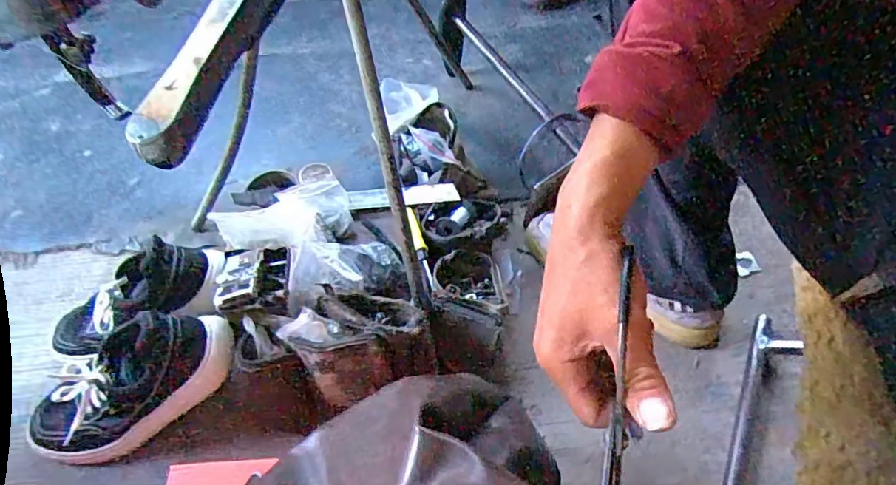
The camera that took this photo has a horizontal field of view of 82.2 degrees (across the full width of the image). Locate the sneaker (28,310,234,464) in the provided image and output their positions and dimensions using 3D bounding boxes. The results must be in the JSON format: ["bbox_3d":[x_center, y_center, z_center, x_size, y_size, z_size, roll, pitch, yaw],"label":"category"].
[{"bbox_3d":[-0.337,0.150,0.562,0.222,0.084,0.116,-31,92,-9],"label":"sneaker"}]

